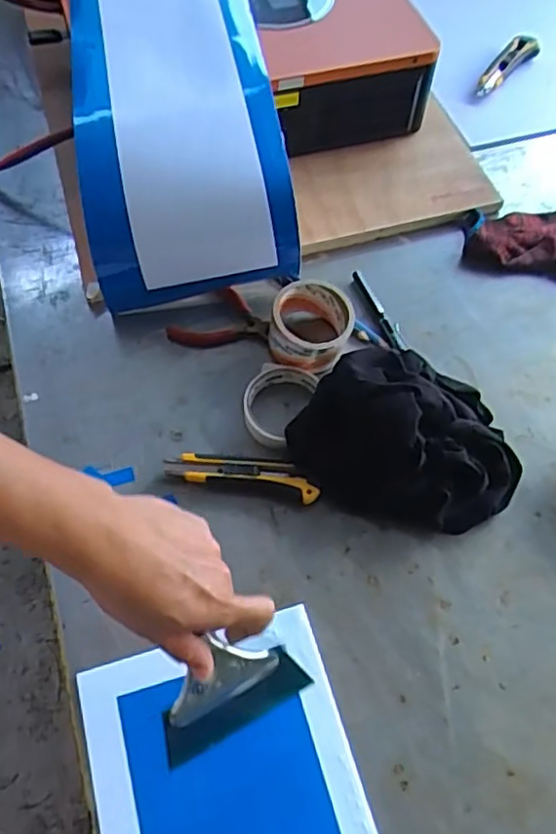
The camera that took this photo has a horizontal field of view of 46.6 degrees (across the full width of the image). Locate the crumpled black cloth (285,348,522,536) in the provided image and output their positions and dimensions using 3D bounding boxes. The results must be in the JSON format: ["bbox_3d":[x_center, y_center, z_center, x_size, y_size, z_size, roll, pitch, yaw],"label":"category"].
[{"bbox_3d":[0.126,0.019,0.618,0.206,0.079,0.152,21,63,11],"label":"crumpled black cloth"}]

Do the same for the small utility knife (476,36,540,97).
[{"bbox_3d":[0.333,-0.515,0.946,0.035,0.020,0.150,37,68,19],"label":"small utility knife"}]

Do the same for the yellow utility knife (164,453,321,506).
[{"bbox_3d":[-0.034,0.057,0.628,0.146,0.021,0.033,10,62,6],"label":"yellow utility knife"}]

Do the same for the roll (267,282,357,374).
[{"bbox_3d":[0.035,-0.094,0.688,0.083,0.053,0.086,0,61,0],"label":"roll"}]

